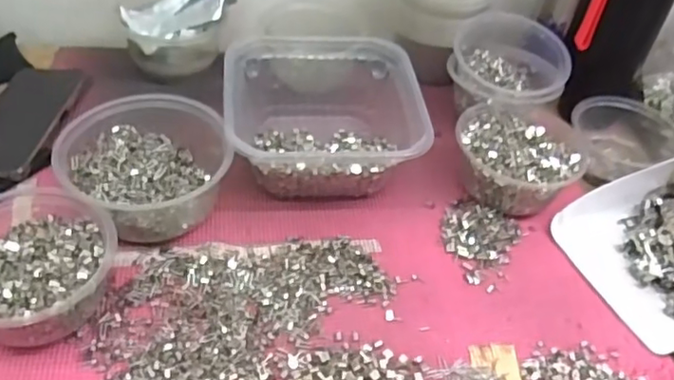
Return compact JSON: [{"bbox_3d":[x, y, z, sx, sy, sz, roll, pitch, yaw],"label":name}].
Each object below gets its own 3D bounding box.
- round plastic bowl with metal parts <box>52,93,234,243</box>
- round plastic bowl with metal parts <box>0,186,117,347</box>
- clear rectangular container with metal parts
[{"bbox_3d":[-0.156,-0.020,0.509,0.127,0.063,0.122,4,47,-4],"label":"round plastic bowl with metal parts"},{"bbox_3d":[-0.218,0.055,0.432,0.120,0.056,0.116,22,49,13],"label":"round plastic bowl with metal parts"},{"bbox_3d":[-0.017,-0.075,0.579,0.169,0.080,0.181,-1,48,-8],"label":"clear rectangular container with metal parts"}]

